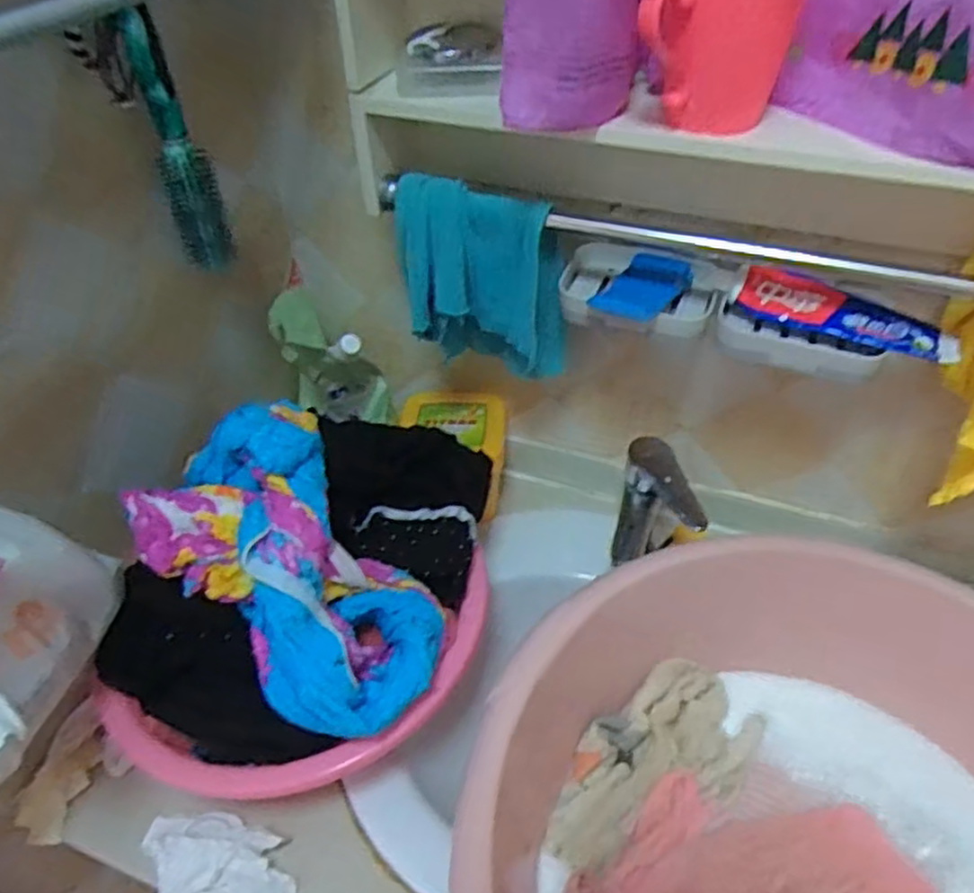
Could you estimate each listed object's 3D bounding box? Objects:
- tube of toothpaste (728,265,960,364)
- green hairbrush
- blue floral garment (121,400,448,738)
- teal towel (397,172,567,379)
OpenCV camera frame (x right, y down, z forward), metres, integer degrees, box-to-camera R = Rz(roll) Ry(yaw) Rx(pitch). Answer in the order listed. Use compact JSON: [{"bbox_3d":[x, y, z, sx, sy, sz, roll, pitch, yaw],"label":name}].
[{"bbox_3d":[0.275,-0.101,0.559,0.166,0.036,0.045,16,47,17],"label":"tube of toothpaste"},{"bbox_3d":[-0.244,-0.235,0.575,0.040,0.199,0.035,-16,47,-15],"label":"green hairbrush"},{"bbox_3d":[-0.144,0.090,0.546,0.228,0.162,0.150,30,52,28],"label":"blue floral garment"},{"bbox_3d":[-0.004,-0.136,0.630,0.144,0.167,0.051,6,45,8],"label":"teal towel"}]

